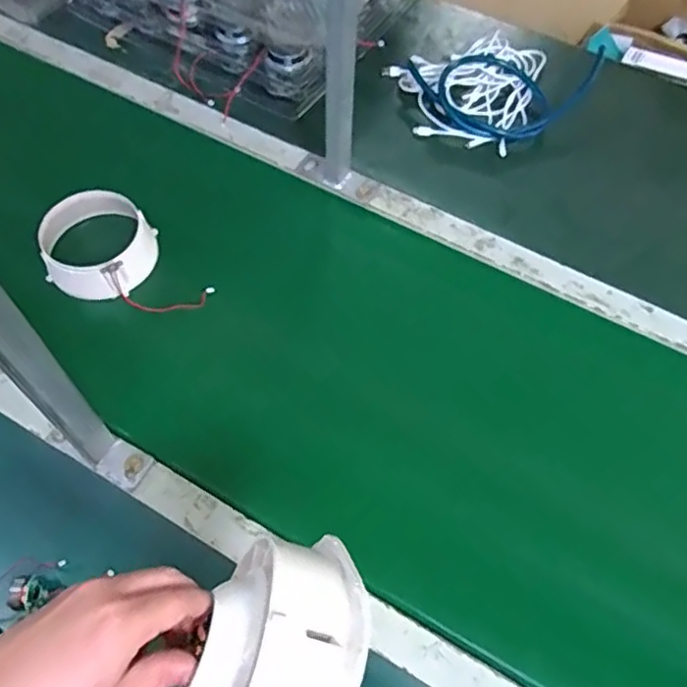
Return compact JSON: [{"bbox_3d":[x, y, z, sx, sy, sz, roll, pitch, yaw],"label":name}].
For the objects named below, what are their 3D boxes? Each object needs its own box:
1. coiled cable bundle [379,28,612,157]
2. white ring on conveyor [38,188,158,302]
[{"bbox_3d":[0.217,-0.364,0.874,0.257,0.050,0.193,-20,63,-12],"label":"coiled cable bundle"},{"bbox_3d":[-0.286,-0.115,0.728,0.120,0.071,0.107,9,61,4],"label":"white ring on conveyor"}]

